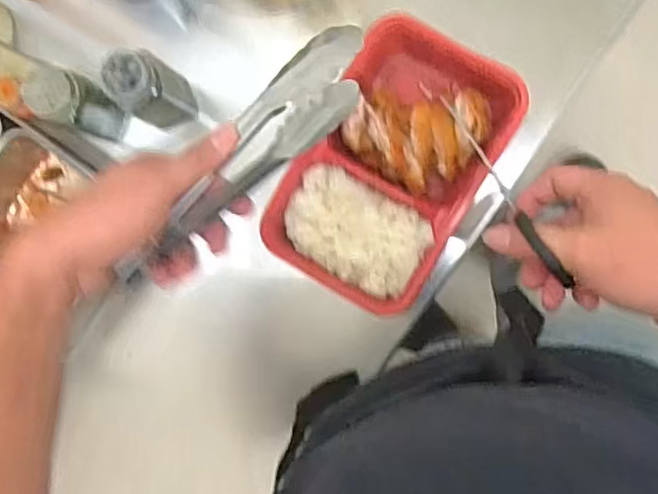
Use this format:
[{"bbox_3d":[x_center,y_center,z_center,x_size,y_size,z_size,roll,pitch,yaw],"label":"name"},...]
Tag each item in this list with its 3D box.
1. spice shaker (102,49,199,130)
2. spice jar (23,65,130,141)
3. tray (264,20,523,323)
[{"bbox_3d":[-0.145,-0.127,0.555,0.048,0.113,0.041,-15,88,8],"label":"spice shaker"},{"bbox_3d":[-0.204,-0.117,0.552,0.043,0.088,0.040,0,90,8],"label":"spice jar"},{"bbox_3d":[0.052,-0.064,0.552,0.139,0.039,0.219,31,94,7],"label":"tray"}]

